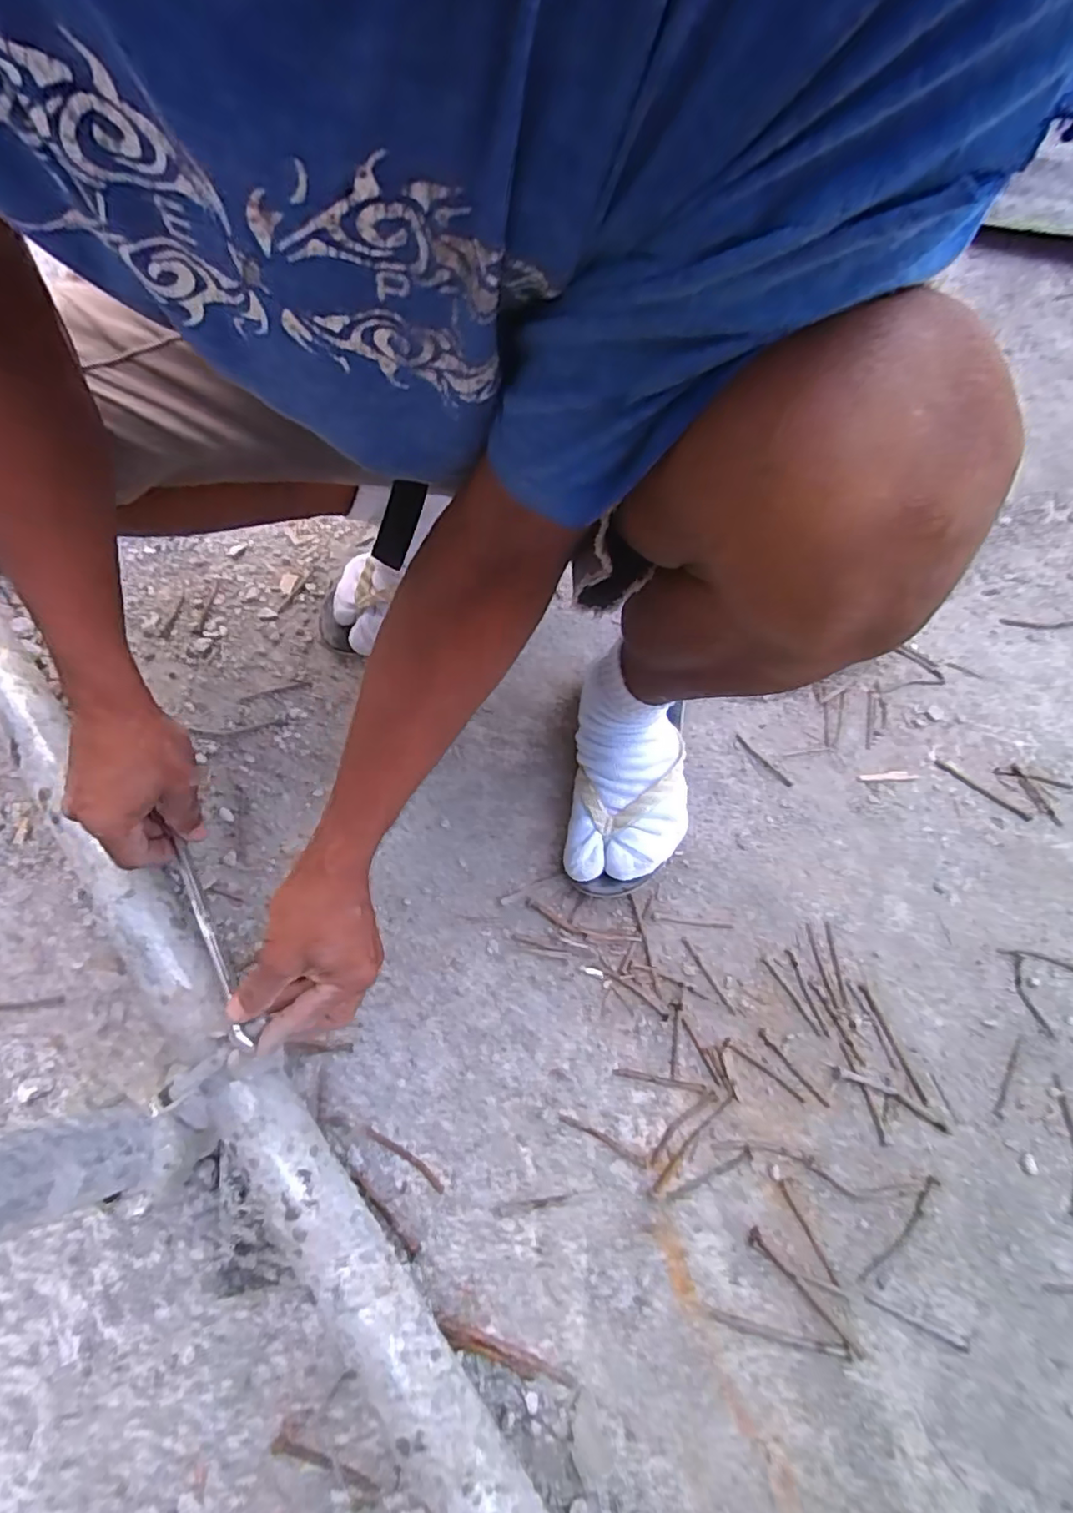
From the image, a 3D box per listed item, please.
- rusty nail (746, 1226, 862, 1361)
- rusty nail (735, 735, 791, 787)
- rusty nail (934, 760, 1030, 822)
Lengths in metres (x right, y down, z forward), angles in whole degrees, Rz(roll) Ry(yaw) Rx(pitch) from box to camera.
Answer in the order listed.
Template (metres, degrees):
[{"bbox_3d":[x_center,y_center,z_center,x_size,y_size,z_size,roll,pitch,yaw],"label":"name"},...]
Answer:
[{"bbox_3d":[0.191,0.386,0.424,0.011,0.004,0.097,-40,74,-17],"label":"rusty nail"},{"bbox_3d":[0.230,0.004,0.604,0.008,0.004,0.072,-37,73,-17],"label":"rusty nail"},{"bbox_3d":[0.456,0.035,0.606,0.103,0.008,0.011,38,70,13],"label":"rusty nail"}]

